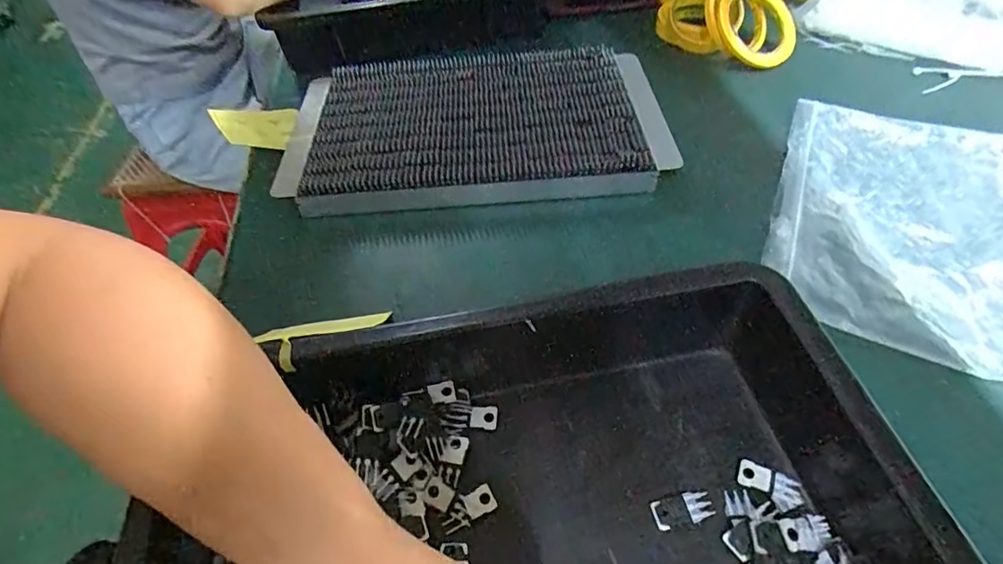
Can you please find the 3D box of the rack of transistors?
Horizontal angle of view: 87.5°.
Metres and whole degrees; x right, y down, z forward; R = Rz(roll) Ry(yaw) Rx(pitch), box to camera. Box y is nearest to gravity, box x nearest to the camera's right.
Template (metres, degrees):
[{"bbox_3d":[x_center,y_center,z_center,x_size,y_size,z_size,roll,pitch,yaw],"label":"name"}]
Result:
[{"bbox_3d":[-0.027,-0.164,0.541,0.366,0.034,0.226,-5,50,0],"label":"rack of transistors"}]

